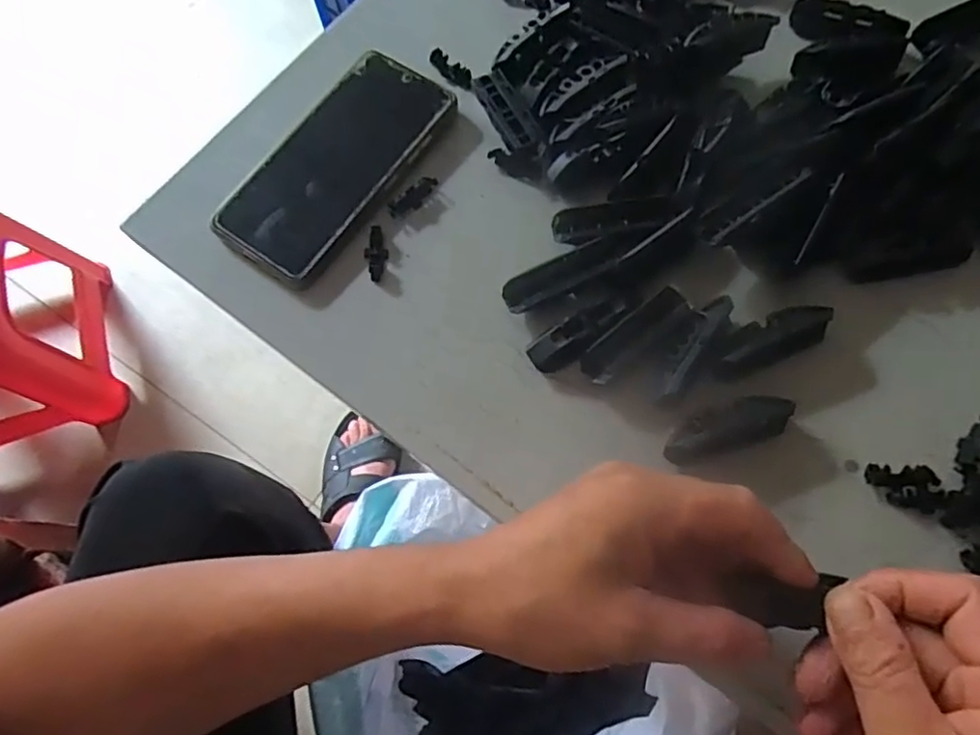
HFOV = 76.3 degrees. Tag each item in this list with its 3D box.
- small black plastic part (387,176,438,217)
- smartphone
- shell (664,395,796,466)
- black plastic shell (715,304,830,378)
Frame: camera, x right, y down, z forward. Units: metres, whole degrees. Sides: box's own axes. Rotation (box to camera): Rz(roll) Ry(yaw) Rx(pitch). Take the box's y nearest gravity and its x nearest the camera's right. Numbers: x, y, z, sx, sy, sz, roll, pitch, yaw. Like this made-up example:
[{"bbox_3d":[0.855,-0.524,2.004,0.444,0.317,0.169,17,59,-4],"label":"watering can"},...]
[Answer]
[{"bbox_3d":[-0.048,-0.107,0.392,0.012,0.004,0.037,41,77,14],"label":"small black plastic part"},{"bbox_3d":[-0.096,-0.128,0.396,0.075,0.015,0.162,35,75,13],"label":"smartphone"},{"bbox_3d":[0.125,0.032,0.329,0.068,0.021,0.025,-18,71,-5],"label":"shell"},{"bbox_3d":[0.158,-0.016,0.348,0.067,0.015,0.024,-25,72,-7],"label":"black plastic shell"}]

